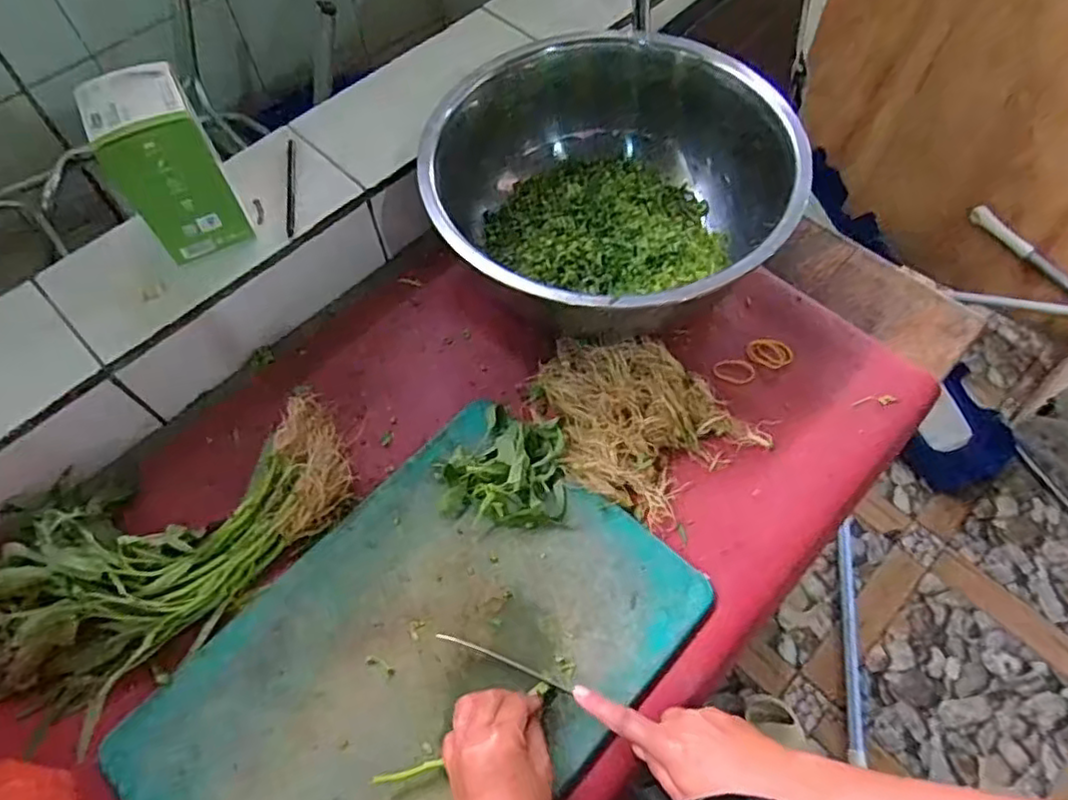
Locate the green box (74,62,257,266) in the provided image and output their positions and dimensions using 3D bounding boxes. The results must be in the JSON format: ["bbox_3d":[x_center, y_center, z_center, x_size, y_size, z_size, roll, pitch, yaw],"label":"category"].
[{"bbox_3d":[-0.332,-0.214,0.612,0.085,0.139,0.084,-25,64,-12],"label":"green box"}]

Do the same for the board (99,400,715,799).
[{"bbox_3d":[-0.099,0.223,0.557,0.293,0.015,0.436,40,69,20],"label":"board"}]

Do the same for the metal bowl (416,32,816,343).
[{"bbox_3d":[0.082,-0.206,0.688,0.363,0.169,0.299,-9,62,-4],"label":"metal bowl"}]

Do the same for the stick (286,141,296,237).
[{"bbox_3d":[-0.255,-0.223,0.697,0.010,0.009,0.126,-7,62,-3],"label":"stick"}]

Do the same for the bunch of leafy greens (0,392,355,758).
[{"bbox_3d":[-0.352,0.114,0.598,0.215,0.049,0.363,39,69,19],"label":"bunch of leafy greens"}]

